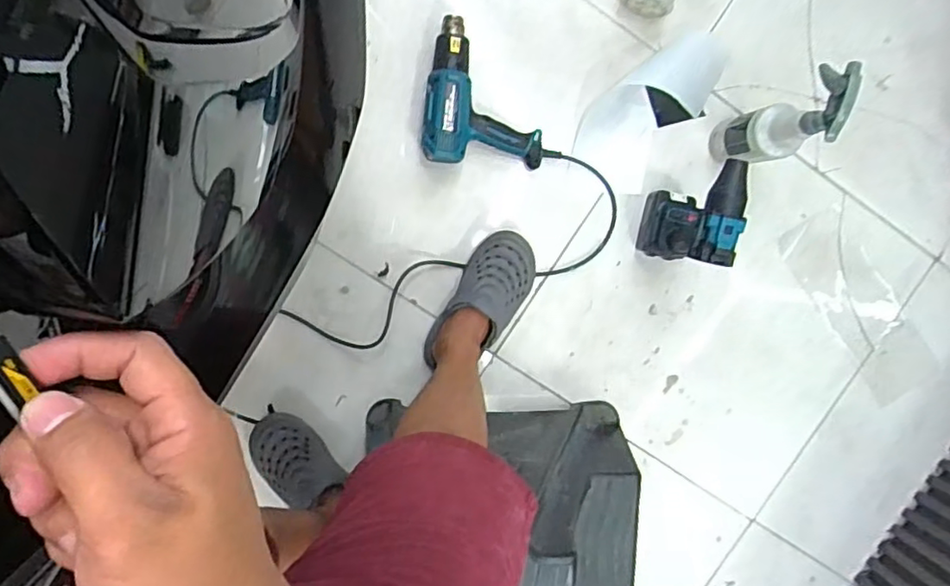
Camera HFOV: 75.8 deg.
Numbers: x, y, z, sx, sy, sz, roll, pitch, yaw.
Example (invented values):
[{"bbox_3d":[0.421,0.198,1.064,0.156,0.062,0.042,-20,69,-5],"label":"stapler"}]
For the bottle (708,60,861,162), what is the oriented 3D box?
[{"bbox_3d":[0.475,-0.274,0.981,0.074,0.320,0.117,-10,97,-4],"label":"bottle"}]

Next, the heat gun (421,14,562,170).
[{"bbox_3d":[0.030,-0.334,1.028,0.231,0.072,0.235,2,97,-5],"label":"heat gun"}]

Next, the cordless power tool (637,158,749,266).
[{"bbox_3d":[0.347,-0.129,0.995,0.078,0.245,0.155,5,96,-6],"label":"cordless power tool"}]

